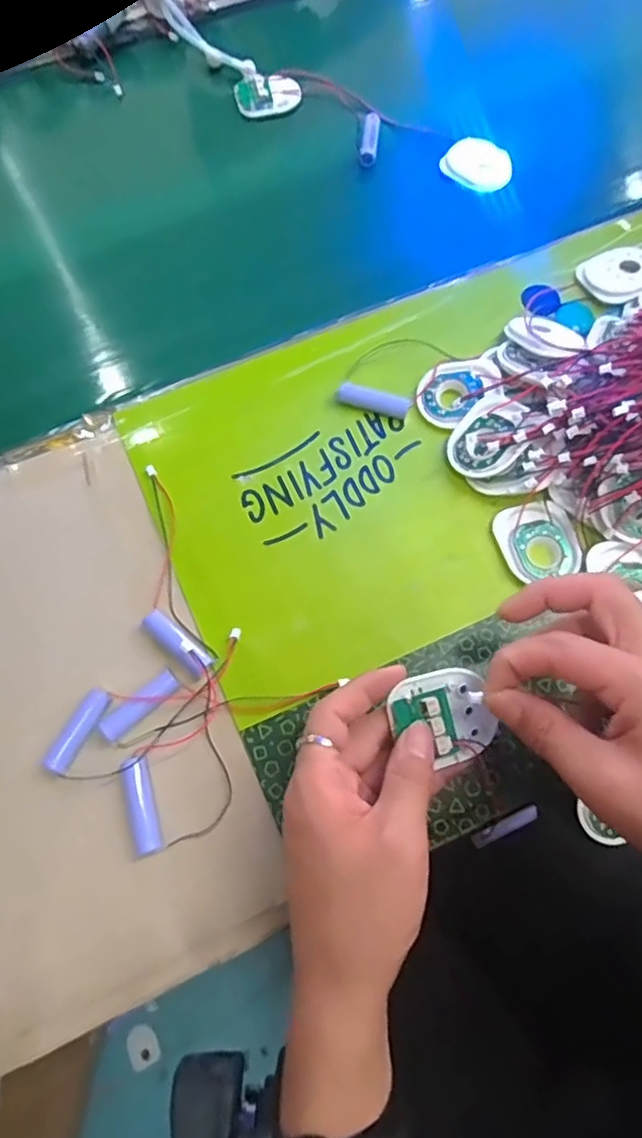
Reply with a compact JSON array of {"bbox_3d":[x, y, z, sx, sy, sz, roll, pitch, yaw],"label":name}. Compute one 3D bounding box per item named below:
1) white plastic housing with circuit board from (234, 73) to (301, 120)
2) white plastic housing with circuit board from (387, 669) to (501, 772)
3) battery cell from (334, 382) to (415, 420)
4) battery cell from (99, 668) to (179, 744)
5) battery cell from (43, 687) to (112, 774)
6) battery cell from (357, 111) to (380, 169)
[{"bbox_3d":[-0.048,-0.434,0.569,0.059,0.013,0.040,-16,69,-5],"label":"white plastic housing with circuit board"},{"bbox_3d":[0.063,0.079,0.325,0.050,0.012,0.048,-17,85,-10],"label":"white plastic housing with circuit board"},{"bbox_3d":[0.036,-0.115,0.426,0.050,0.015,0.013,17,69,7],"label":"battery cell"},{"bbox_3d":[-0.104,0.078,0.358,0.049,0.011,0.016,-40,73,-14],"label":"battery cell"},{"bbox_3d":[-0.138,0.092,0.357,0.016,0.013,0.049,25,71,10],"label":"battery cell"},{"bbox_3d":[0.042,-0.373,0.540,0.015,0.012,0.057,7,68,4],"label":"battery cell"}]

